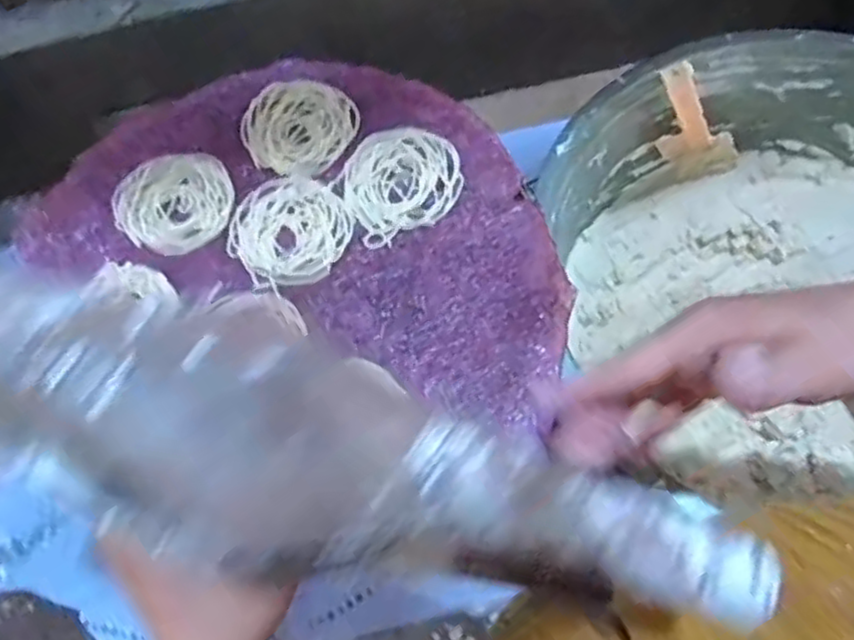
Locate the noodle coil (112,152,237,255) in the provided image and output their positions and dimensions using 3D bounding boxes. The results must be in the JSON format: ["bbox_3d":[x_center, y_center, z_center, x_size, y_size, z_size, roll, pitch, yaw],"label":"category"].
[{"bbox_3d":[-0.175,-0.081,0.497,0.079,0.008,0.073,-1,67,3],"label":"noodle coil"}]

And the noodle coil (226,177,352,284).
[{"bbox_3d":[-0.094,-0.063,0.489,0.081,0.006,0.075,-1,67,3],"label":"noodle coil"}]

